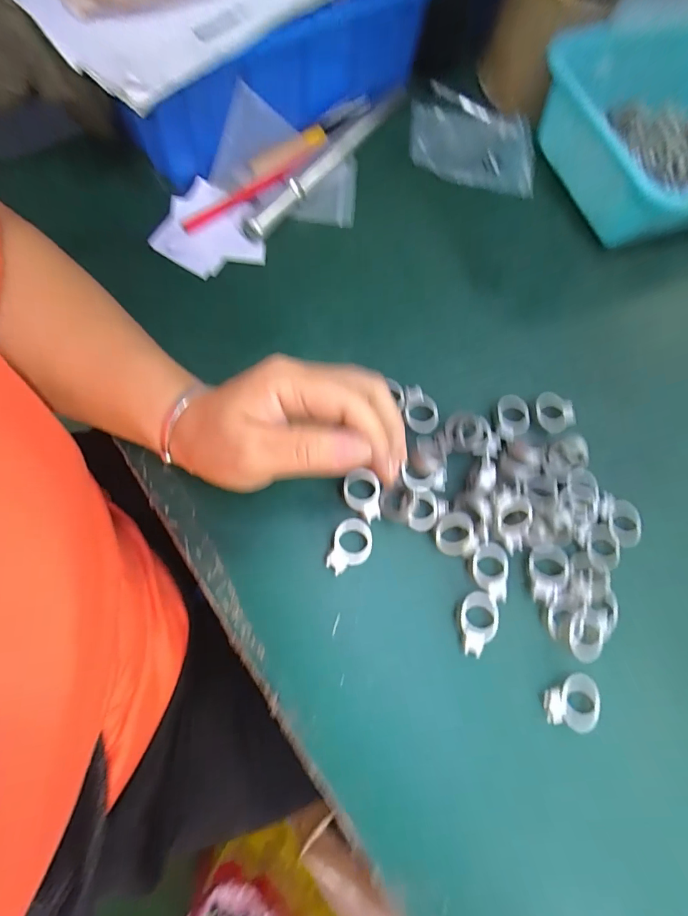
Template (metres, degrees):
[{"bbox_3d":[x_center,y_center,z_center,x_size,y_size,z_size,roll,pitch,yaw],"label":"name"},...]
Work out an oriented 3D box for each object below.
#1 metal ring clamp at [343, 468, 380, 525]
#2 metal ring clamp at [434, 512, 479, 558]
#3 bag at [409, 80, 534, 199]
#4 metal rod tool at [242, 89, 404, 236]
[{"bbox_3d":[0.013,0.026,0.271,0.025,0.004,0.034,-4,73,-7],"label":"metal ring clamp"},{"bbox_3d":[0.075,0.052,0.269,0.026,0.009,0.032,-23,107,8],"label":"metal ring clamp"},{"bbox_3d":[0.126,-0.305,0.380,0.126,0.017,0.105,18,71,0],"label":"bag"},{"bbox_3d":[-0.013,-0.269,0.358,0.013,0.017,0.216,37,72,6],"label":"metal rod tool"}]

